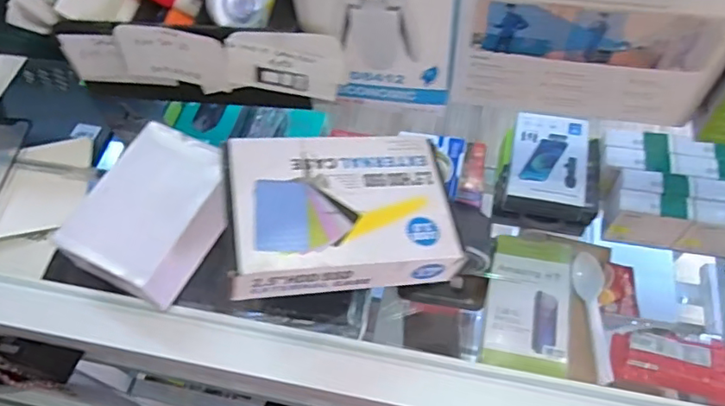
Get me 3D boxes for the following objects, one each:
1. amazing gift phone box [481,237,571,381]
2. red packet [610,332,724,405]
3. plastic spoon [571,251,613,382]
[{"bbox_3d":[0.187,0.110,0.625,0.088,0.016,0.157,9,58,8],"label":"amazing gift phone box"},{"bbox_3d":[0.352,0.173,0.569,0.174,0.030,0.061,9,60,10],"label":"red packet"},{"bbox_3d":[0.253,0.124,0.611,0.031,0.022,0.139,2,57,3],"label":"plastic spoon"}]

